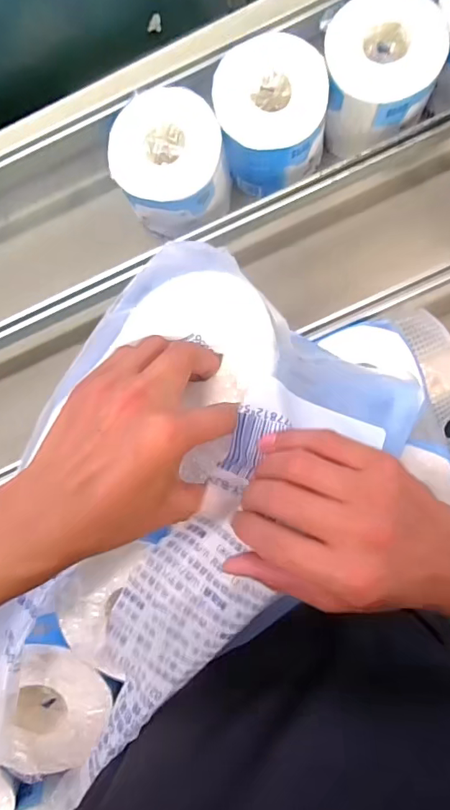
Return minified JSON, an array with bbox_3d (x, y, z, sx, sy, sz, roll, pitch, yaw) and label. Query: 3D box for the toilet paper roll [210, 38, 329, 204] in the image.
[{"bbox_3d":[0.048,-0.294,0.512,0.105,0.093,0.115,0,86,5],"label":"toilet paper roll"}]

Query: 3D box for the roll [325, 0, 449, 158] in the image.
[{"bbox_3d":[0.153,-0.323,0.493,0.106,0.088,0.112,0,86,5],"label":"roll"}]

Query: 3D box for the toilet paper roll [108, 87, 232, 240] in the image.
[{"bbox_3d":[-0.054,-0.246,0.523,0.108,0.113,0.113,0,86,5],"label":"toilet paper roll"}]

